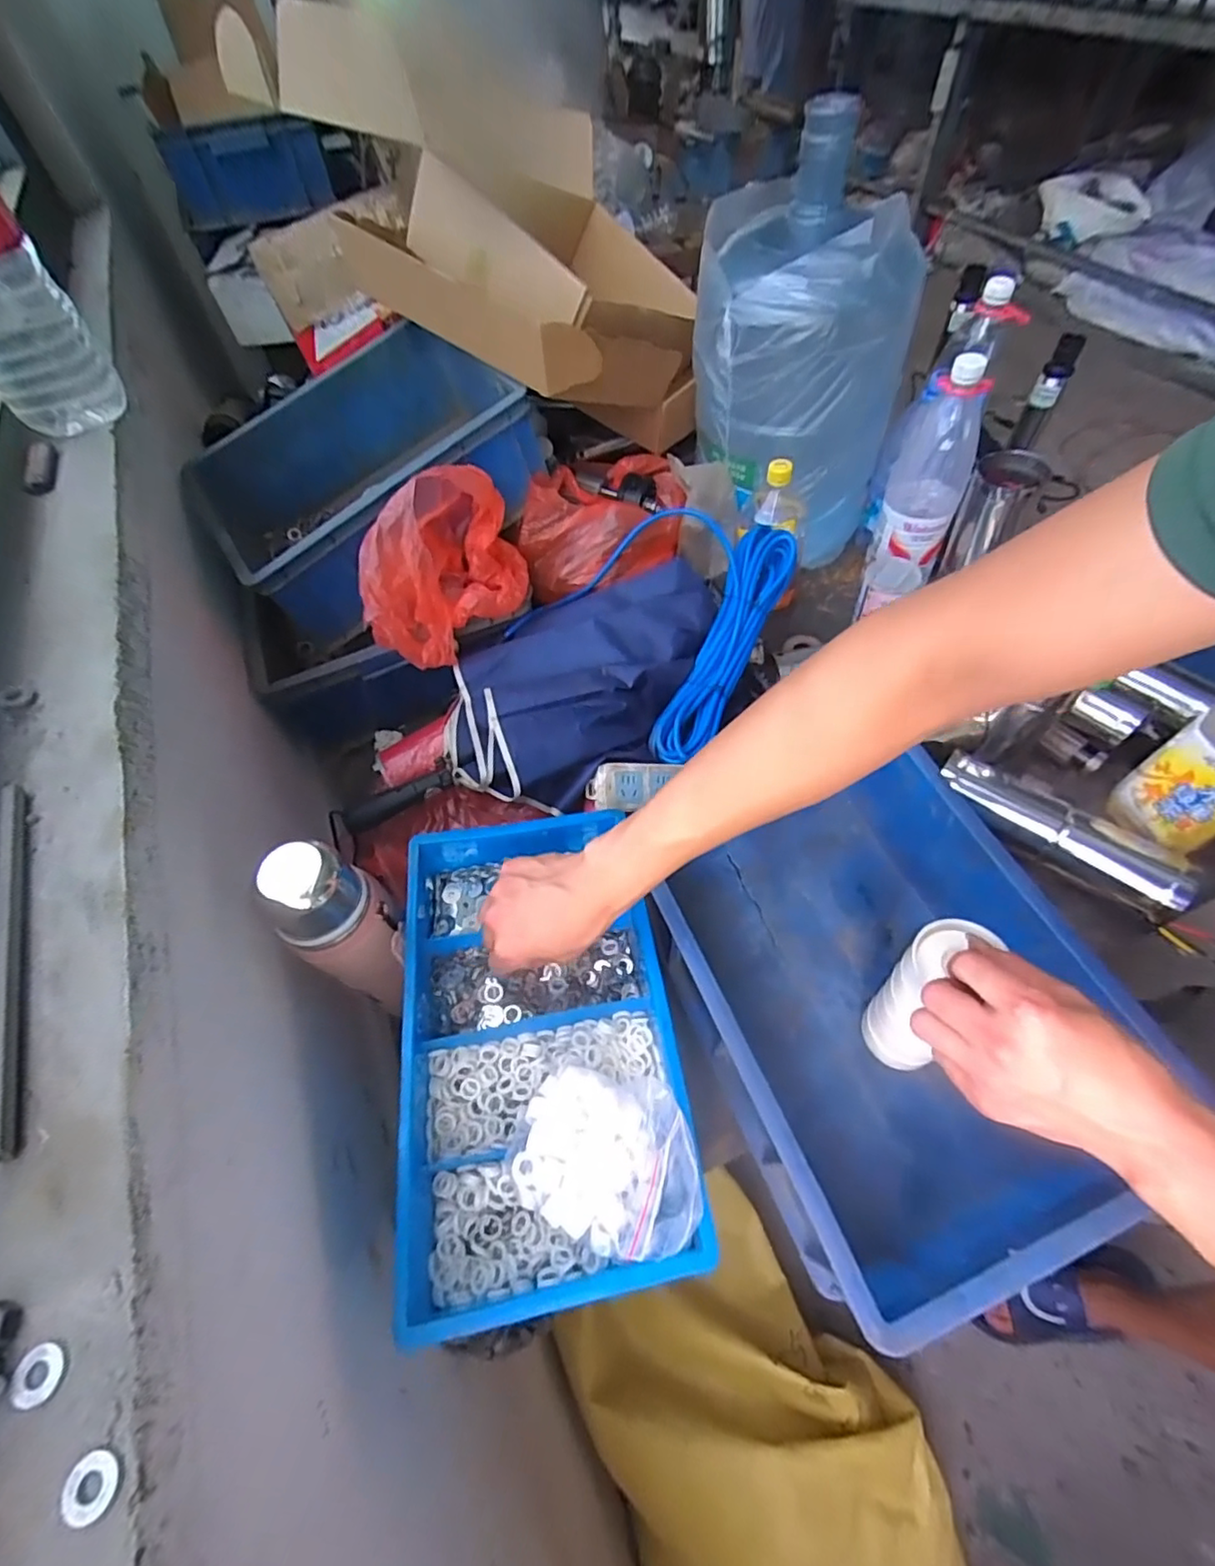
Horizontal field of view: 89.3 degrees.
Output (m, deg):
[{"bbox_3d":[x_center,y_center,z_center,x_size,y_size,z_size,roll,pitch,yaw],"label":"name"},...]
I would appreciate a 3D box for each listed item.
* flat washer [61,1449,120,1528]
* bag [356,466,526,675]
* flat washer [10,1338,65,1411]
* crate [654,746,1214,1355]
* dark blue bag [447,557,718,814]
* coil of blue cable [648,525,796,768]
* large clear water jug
[{"bbox_3d":[-0.181,0.247,0.215,0.018,0.004,0.016,28,63,21],"label":"flat washer"},{"bbox_3d":[-0.184,-0.263,0.695,0.146,0.145,0.211,8,57,9],"label":"bag"},{"bbox_3d":[-0.216,0.224,0.232,0.017,0.004,0.019,-23,58,-11],"label":"flat washer"},{"bbox_3d":[0.236,0.194,0.538,0.286,0.150,0.355,-20,57,-9],"label":"crate"},{"bbox_3d":[-0.044,-0.135,0.719,0.241,0.103,0.343,23,61,18],"label":"dark blue bag"},{"bbox_3d":[0.141,-0.169,0.734,0.073,0.039,0.332,23,77,18],"label":"coil of blue cable"},{"bbox_3d":[0.251,-0.545,0.828,0.262,0.405,0.251,5,57,7],"label":"large clear water jug"}]

